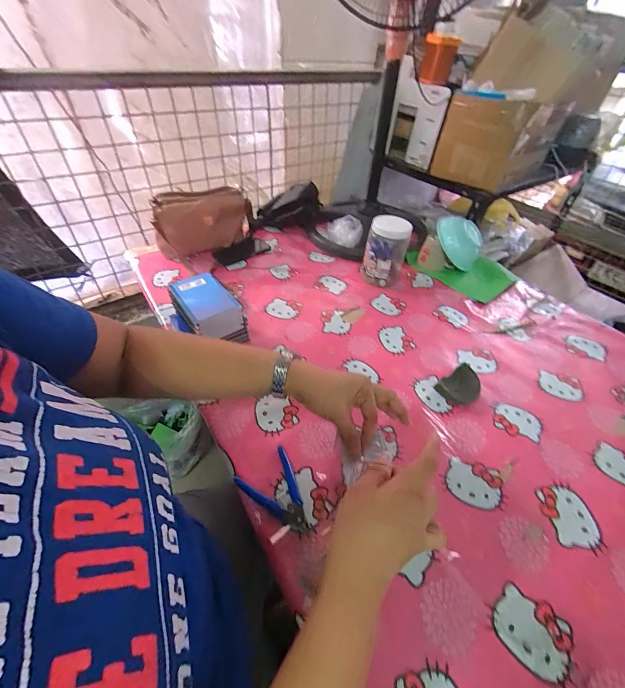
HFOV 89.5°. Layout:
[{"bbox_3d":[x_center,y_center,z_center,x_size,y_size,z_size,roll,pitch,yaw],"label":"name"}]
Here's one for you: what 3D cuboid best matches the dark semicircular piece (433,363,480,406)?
[{"bbox_3d":[0.280,0.078,0.594,0.080,0.028,0.065,-32,55,-31],"label":"dark semicircular piece"}]

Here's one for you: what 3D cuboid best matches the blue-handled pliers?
[{"bbox_3d":[-0.048,0.216,0.452,0.082,0.007,0.114,-26,52,-27],"label":"blue-handled pliers"}]

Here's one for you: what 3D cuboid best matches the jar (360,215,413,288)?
[{"bbox_3d":[0.188,-0.238,0.818,0.102,0.148,0.092,15,46,11],"label":"jar"}]

